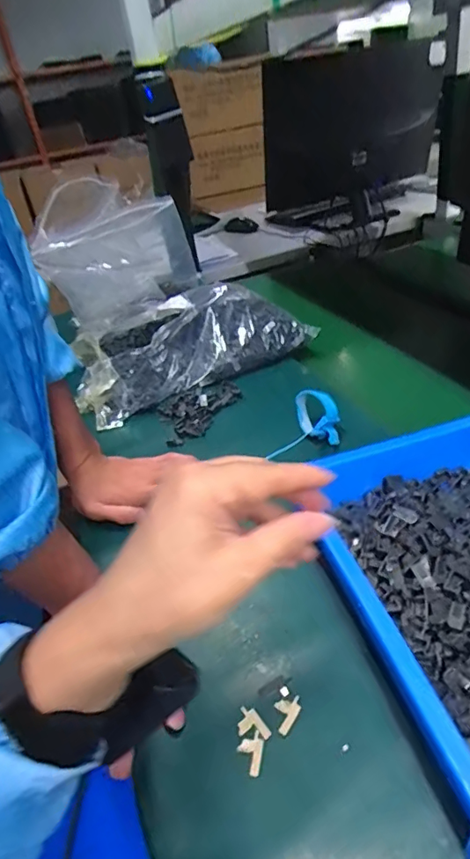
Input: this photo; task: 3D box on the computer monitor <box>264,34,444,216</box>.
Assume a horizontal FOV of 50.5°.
[{"bbox_3d":[0.276,-0.707,1.167,0.486,0.287,0.068,-23,37,-17],"label":"computer monitor"}]

